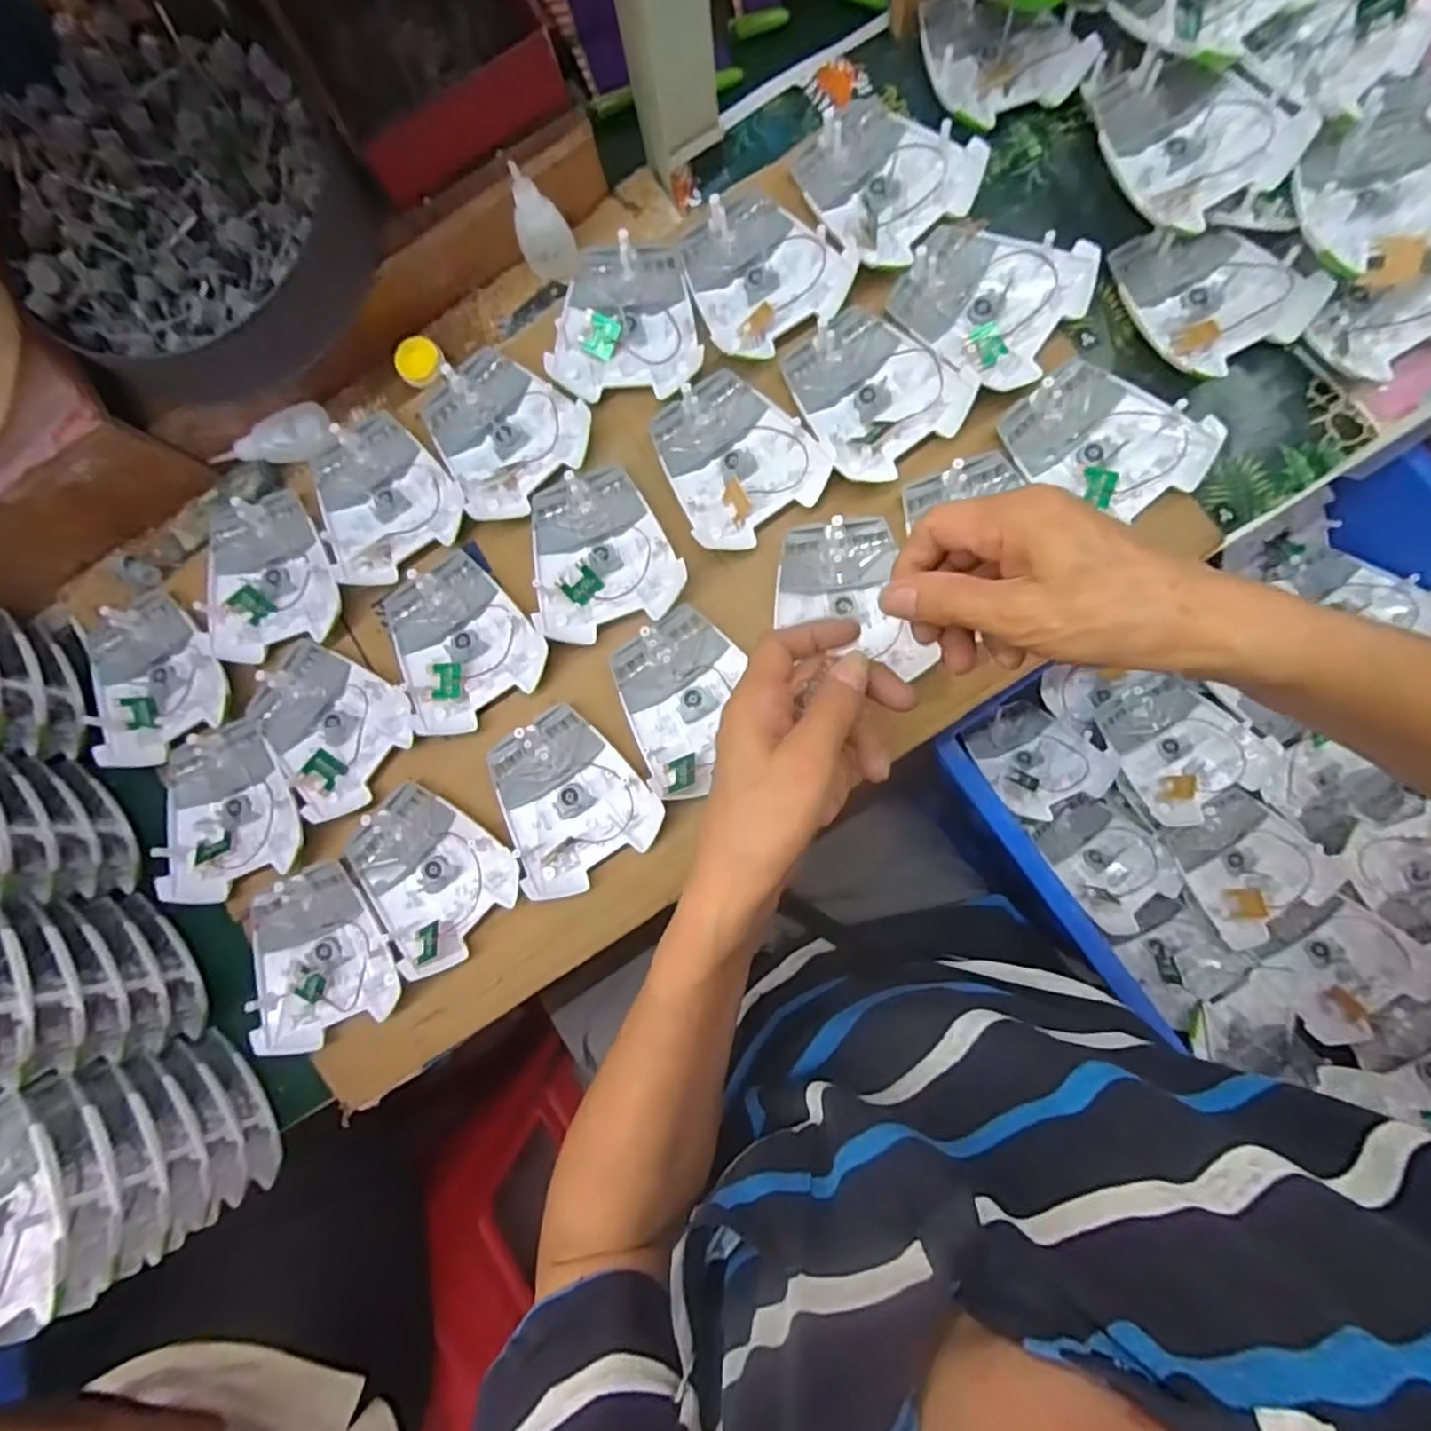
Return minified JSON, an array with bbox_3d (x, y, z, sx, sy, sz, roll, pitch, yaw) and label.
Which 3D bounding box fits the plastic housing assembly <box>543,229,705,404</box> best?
[{"bbox_3d":[-0.060,-0.267,0.440,0.096,0.021,0.108,-2,86,4],"label":"plastic housing assembly"}]

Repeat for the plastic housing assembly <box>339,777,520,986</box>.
[{"bbox_3d":[-0.192,0.105,0.433,0.107,0.016,0.097,42,90,5],"label":"plastic housing assembly"}]

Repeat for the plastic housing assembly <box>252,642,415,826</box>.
[{"bbox_3d":[-0.266,0.007,0.445,0.105,0.016,0.096,35,89,5],"label":"plastic housing assembly"}]

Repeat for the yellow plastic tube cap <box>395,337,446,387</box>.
[{"bbox_3d":[-0.211,-0.253,0.464,0.030,0.011,0.033,0,86,4],"label":"yellow plastic tube cap"}]

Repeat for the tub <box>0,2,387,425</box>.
[{"bbox_3d":[-0.318,-0.305,0.421,0.205,0.104,0.211,0,86,4],"label":"tub"}]

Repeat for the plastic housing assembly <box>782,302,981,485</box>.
[{"bbox_3d":[0.099,-0.211,0.423,0.094,0.019,0.108,-36,85,1],"label":"plastic housing assembly"}]

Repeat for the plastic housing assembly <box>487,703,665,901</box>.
[{"bbox_3d":[-0.097,0.055,0.427,0.096,0.017,0.106,-34,85,1],"label":"plastic housing assembly"}]

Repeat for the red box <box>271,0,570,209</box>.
[{"bbox_3d":[-0.189,-0.428,0.402,0.133,0.044,0.161,-28,85,2],"label":"red box"}]

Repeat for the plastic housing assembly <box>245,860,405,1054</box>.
[{"bbox_3d":[-0.265,0.160,0.435,0.093,0.023,0.106,-25,85,2],"label":"plastic housing assembly"}]

